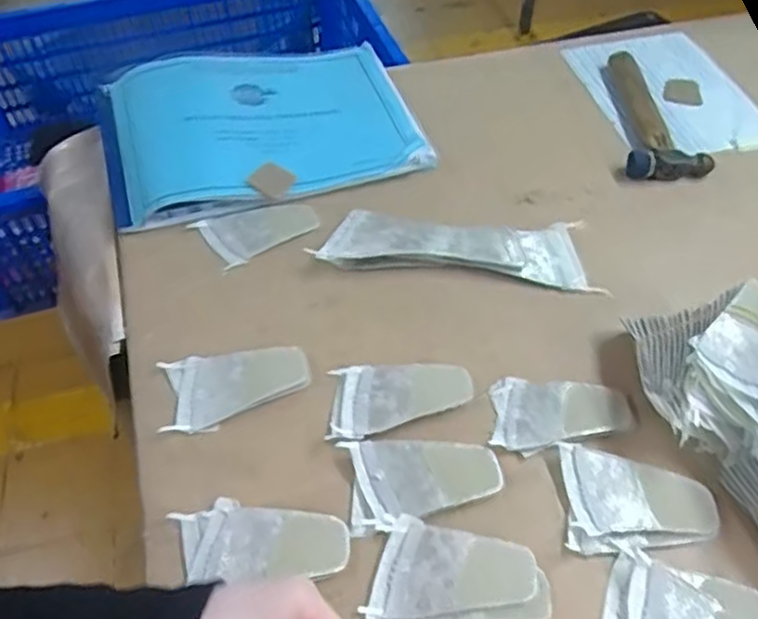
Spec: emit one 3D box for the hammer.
[{"bbox_3d":[0.276,-0.199,0.678,0.075,0.025,0.174,2,52,1],"label":"hammer"}]

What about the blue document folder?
[{"bbox_3d":[-0.116,-0.186,0.663,0.294,0.045,0.206,-14,53,-11],"label":"blue document folder"}]

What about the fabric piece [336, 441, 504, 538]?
[{"bbox_3d":[0.029,0.109,0.446,0.100,0.007,0.060,-8,52,-6],"label":"fabric piece"}]

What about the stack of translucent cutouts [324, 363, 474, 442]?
[{"bbox_3d":[0.017,0.064,0.485,0.100,0.009,0.060,-1,52,-1],"label":"stack of translucent cutouts"}]

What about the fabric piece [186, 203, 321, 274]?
[{"bbox_3d":[-0.106,-0.075,0.594,0.097,0.004,0.064,-29,57,-21],"label":"fabric piece"}]

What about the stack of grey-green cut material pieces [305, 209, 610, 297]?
[{"bbox_3d":[0.068,-0.056,0.576,0.226,0.016,0.066,5,52,4],"label":"stack of grey-green cut material pieces"}]

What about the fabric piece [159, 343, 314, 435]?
[{"bbox_3d":[-0.104,0.055,0.491,0.104,0.007,0.061,-9,52,-7],"label":"fabric piece"}]

